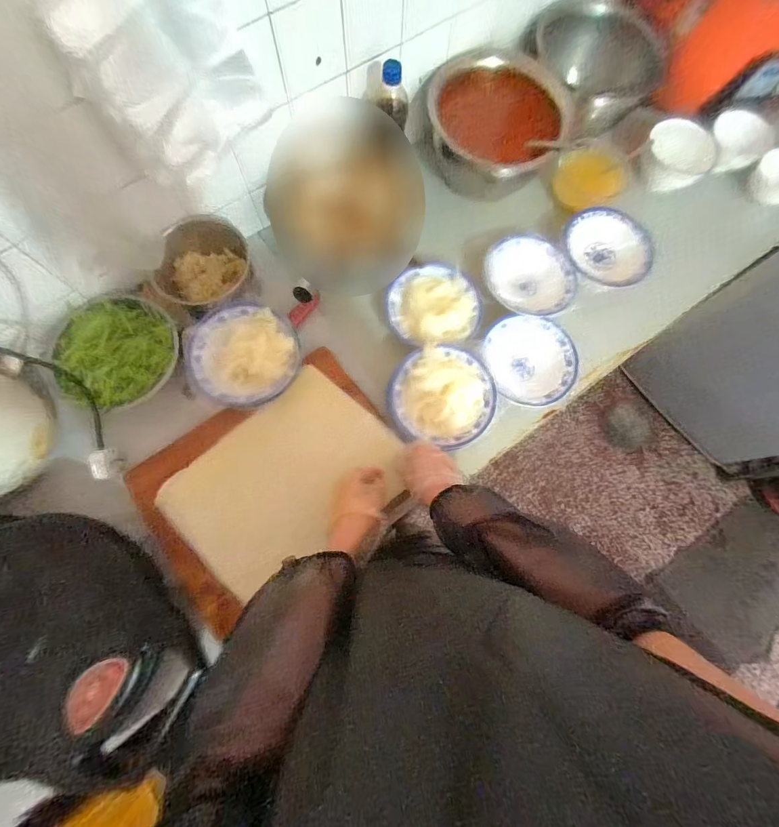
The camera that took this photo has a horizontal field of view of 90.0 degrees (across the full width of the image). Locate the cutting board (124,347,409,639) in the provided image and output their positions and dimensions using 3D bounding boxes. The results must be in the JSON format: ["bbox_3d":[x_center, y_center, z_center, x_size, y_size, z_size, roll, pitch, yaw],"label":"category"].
[{"bbox_3d":[-0.178,0.100,0.612,0.381,0.029,0.267,-35,79,-10],"label":"cutting board"}]

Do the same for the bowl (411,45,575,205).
[{"bbox_3d":[0.192,-0.537,0.733,0.248,0.101,0.232,0,76,-1],"label":"bowl"}]

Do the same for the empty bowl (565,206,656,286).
[{"bbox_3d":[0.428,-0.327,0.774,0.168,0.058,0.178,0,76,-1],"label":"empty bowl"}]

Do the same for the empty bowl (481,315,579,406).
[{"bbox_3d":[0.243,-0.091,0.689,0.163,0.058,0.168,-6,76,-3],"label":"empty bowl"}]

